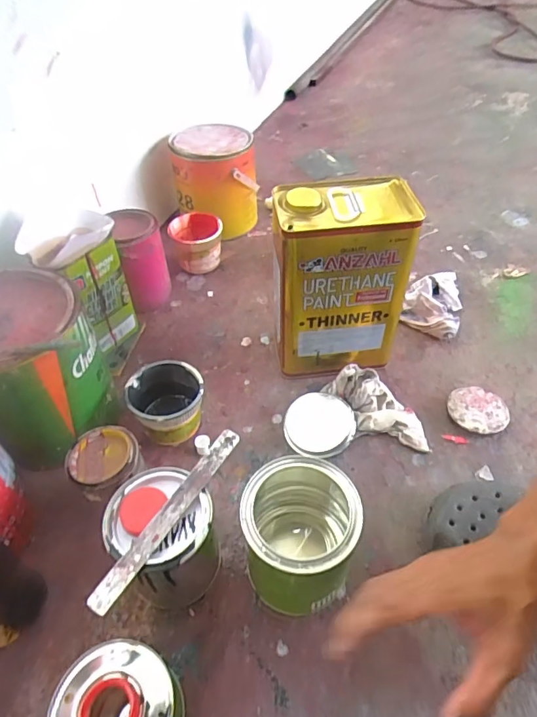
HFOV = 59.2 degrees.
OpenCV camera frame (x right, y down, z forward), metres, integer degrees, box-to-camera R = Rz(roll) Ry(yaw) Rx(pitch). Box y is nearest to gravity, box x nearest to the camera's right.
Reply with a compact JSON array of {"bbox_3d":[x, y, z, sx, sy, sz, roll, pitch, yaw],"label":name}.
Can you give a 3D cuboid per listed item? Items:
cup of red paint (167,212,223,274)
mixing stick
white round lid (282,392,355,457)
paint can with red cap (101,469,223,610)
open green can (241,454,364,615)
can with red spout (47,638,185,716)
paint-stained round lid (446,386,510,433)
[{"bbox_3d":[-0.129,-0.207,0.870,0.092,0.080,0.093,-1,50,1],"label":"cup of red paint"},{"bbox_3d":[-0.091,0.143,0.445,0.021,0.005,0.197,28,53,16],"label":"mixing stick"},{"bbox_3d":[0.069,0.090,0.632,0.094,0.019,0.092,-1,50,1],"label":"white round lid"},{"bbox_3d":[-0.104,0.183,0.486,0.100,0.115,0.102,-1,50,1],"label":"paint can with red cap"},{"bbox_3d":[0.031,0.176,0.472,0.106,0.130,0.110,-1,50,1],"label":"open green can"},{"bbox_3d":[-0.126,0.303,0.404,0.100,0.077,0.102,-1,50,1],"label":"can with red spout"},{"bbox_3d":[0.282,0.071,0.641,0.074,0.019,0.072,-1,50,1],"label":"paint-stained round lid"}]

